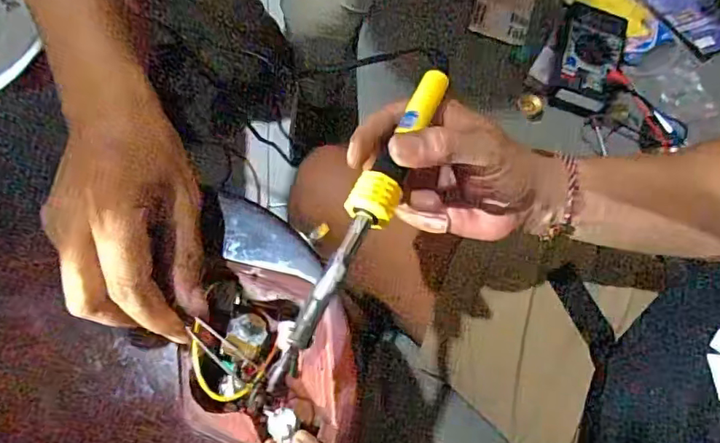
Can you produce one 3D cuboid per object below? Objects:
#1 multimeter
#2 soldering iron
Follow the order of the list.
[{"bbox_3d":[0.258,-0.182,0.618,0.071,0.040,0.131,15,68,9],"label":"multimeter"},{"bbox_3d":[0.003,-0.002,0.293,0.025,0.019,0.217,22,65,12],"label":"soldering iron"}]

